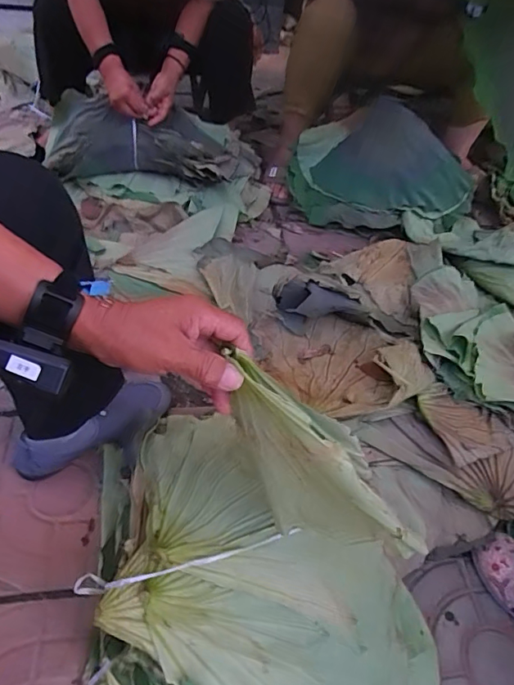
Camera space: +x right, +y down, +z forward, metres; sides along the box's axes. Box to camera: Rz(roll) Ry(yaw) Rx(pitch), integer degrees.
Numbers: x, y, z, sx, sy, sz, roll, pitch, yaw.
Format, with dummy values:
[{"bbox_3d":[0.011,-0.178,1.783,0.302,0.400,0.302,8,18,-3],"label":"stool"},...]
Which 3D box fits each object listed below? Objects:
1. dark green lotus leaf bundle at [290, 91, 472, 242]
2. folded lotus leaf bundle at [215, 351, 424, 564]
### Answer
[{"bbox_3d":[0.381,-0.503,1.409,0.453,0.180,0.505,36,52,23],"label":"dark green lotus leaf bundle"},{"bbox_3d":[0.061,0.134,0.483,0.203,0.220,0.045,22,52,11],"label":"folded lotus leaf bundle"}]

